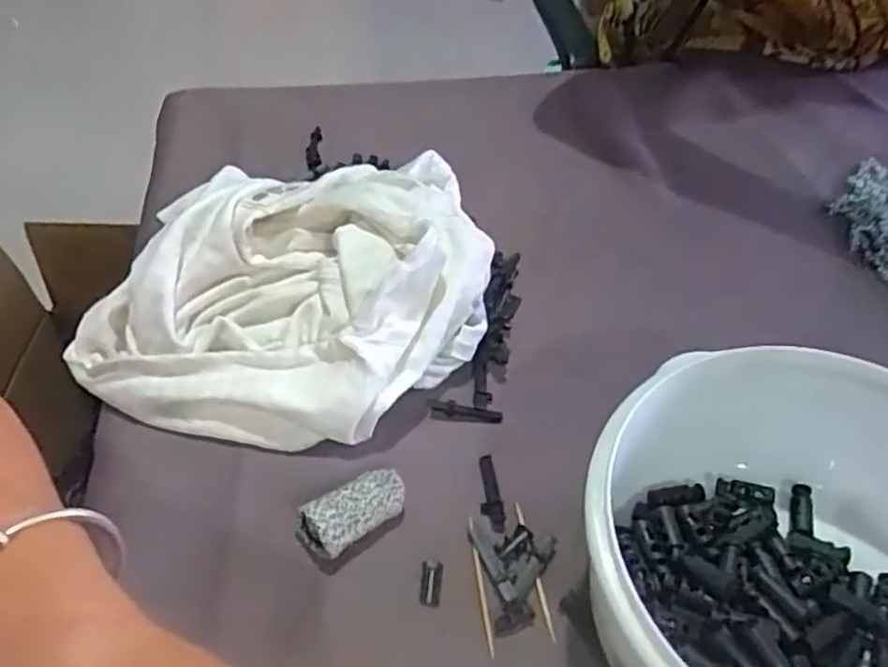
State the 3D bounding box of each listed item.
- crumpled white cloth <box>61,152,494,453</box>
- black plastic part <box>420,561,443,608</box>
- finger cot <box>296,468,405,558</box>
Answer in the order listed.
[{"bbox_3d":[-0.077,-0.023,0.378,0.187,0.065,0.153,11,48,8],"label":"crumpled white cloth"},{"bbox_3d":[-0.005,0.104,0.303,0.009,0.005,0.018,5,47,2],"label":"black plastic part"},{"bbox_3d":[-0.039,0.077,0.318,0.047,0.018,0.023,-31,56,-27],"label":"finger cot"}]

